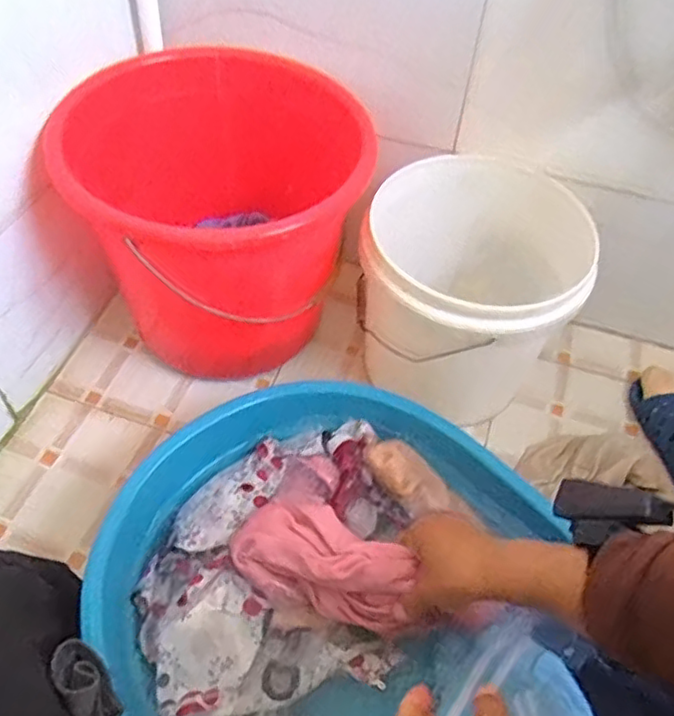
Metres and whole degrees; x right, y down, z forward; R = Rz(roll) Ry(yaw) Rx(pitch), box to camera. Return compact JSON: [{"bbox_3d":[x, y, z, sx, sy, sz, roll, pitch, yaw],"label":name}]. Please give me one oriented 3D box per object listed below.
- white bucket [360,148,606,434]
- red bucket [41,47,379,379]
[{"bbox_3d":[0.143,-0.064,0.813,0.273,0.281,0.240,26,53,16],"label":"white bucket"},{"bbox_3d":[-0.141,-0.163,0.786,0.293,0.320,0.310,2,50,-3],"label":"red bucket"}]

